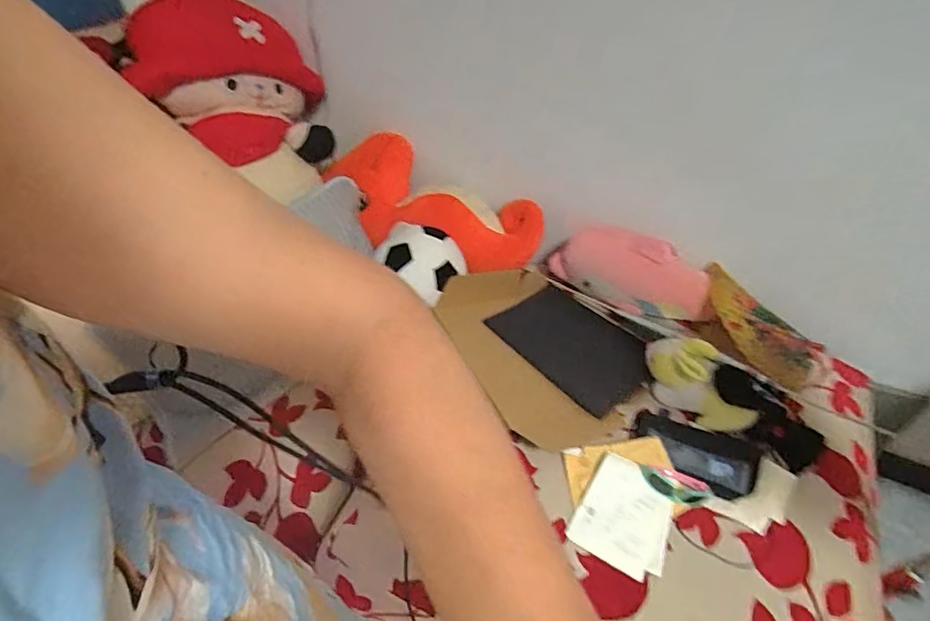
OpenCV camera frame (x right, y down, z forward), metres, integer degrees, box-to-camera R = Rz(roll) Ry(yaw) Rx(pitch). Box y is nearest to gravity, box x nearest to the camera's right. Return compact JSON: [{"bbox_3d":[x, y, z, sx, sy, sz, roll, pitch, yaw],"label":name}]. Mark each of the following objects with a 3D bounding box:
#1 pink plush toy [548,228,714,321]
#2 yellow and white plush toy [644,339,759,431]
[{"bbox_3d":[0.381,-0.090,1.175,0.358,0.126,0.126,16,49,14],"label":"pink plush toy"},{"bbox_3d":[0.468,0.139,1.003,0.225,0.108,0.081,31,54,26],"label":"yellow and white plush toy"}]

